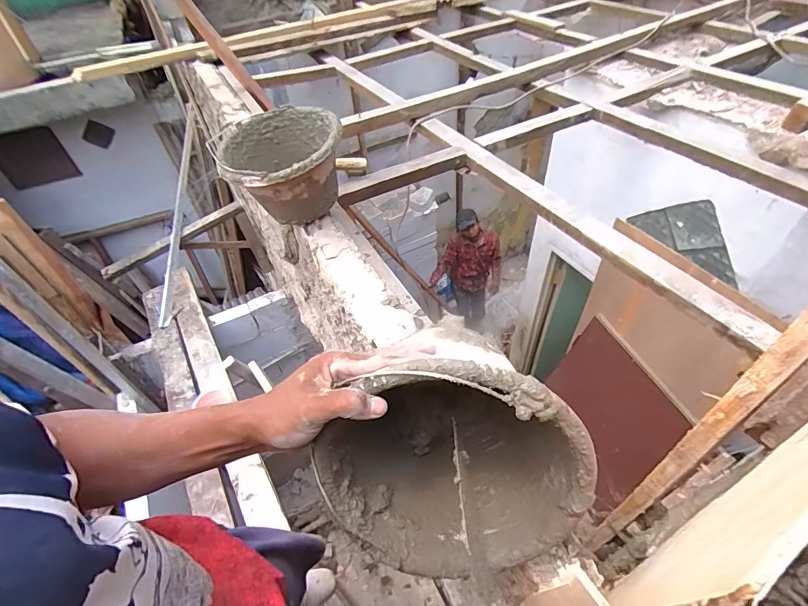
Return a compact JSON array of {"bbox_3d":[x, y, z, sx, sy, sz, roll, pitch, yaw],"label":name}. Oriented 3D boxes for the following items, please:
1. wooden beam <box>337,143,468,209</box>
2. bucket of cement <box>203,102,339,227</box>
[{"bbox_3d":[0.005,-0.378,1.194,0.382,0.052,0.073,-24,50,-17],"label":"wooden beam"},{"bbox_3d":[-0.248,-0.279,0.878,0.236,0.167,0.242,-3,47,3],"label":"bucket of cement"}]

